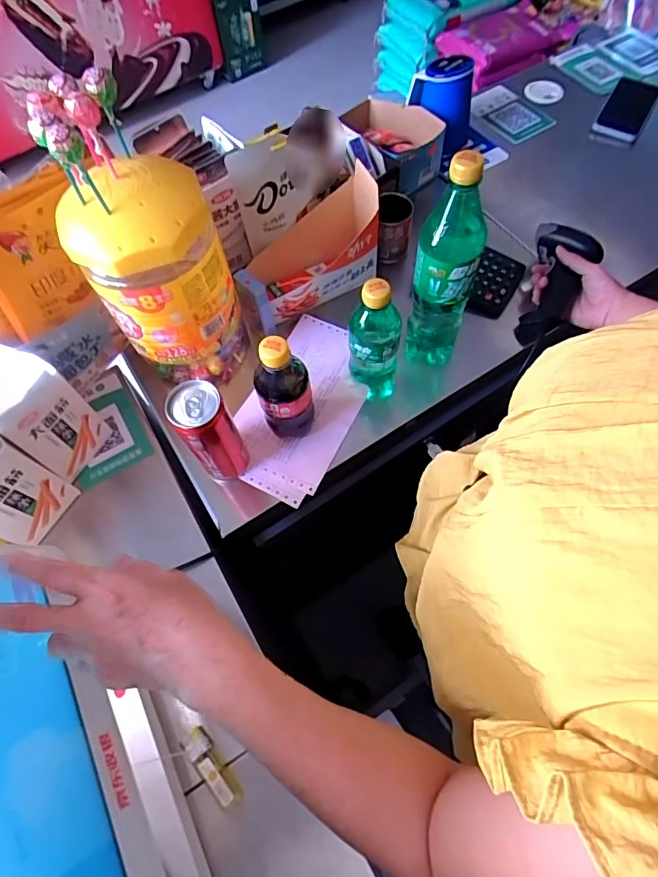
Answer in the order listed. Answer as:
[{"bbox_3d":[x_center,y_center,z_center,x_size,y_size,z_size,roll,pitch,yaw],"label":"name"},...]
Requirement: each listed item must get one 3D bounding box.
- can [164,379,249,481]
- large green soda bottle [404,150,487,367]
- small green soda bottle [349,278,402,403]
[{"bbox_3d":[-0.129,-0.005,0.522,0.053,0.135,0.054,-1,65,3],"label":"can"},{"bbox_3d":[0.133,-0.192,0.543,0.065,0.259,0.072,13,66,9],"label":"large green soda bottle"},{"bbox_3d":[0.053,-0.116,0.561,0.058,0.160,0.052,3,65,5],"label":"small green soda bottle"}]

